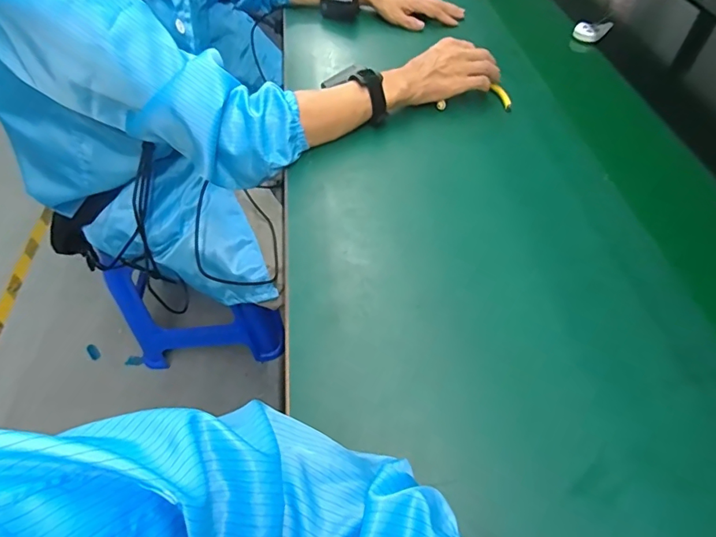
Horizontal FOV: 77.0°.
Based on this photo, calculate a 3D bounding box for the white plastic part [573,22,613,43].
[{"bbox_3d":[0.415,-0.423,0.795,0.068,0.022,0.040,-37,60,-24],"label":"white plastic part"}]

